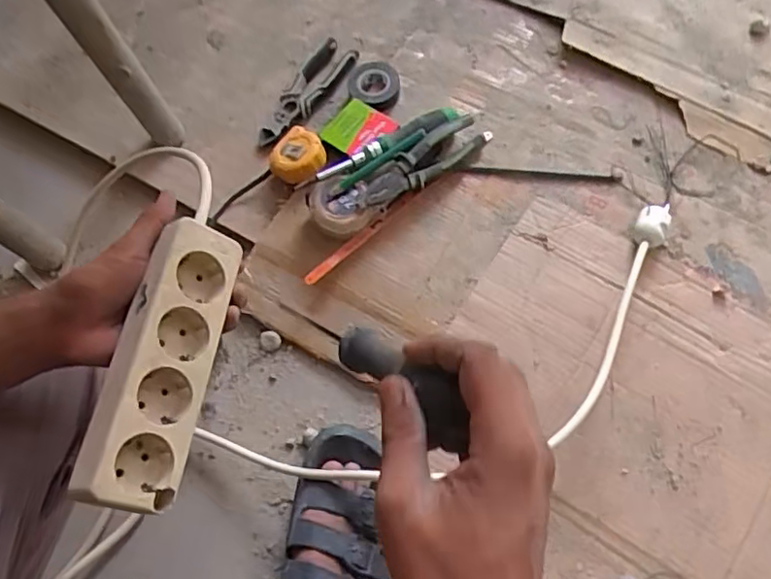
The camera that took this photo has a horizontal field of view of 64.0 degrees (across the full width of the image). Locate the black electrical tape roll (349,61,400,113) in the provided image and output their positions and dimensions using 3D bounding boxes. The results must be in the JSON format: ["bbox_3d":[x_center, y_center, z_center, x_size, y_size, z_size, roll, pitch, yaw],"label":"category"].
[{"bbox_3d":[-0.020,-0.268,0.810,0.071,0.024,0.069,-1,69,2],"label":"black electrical tape roll"}]

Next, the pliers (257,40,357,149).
[{"bbox_3d":[-0.106,-0.264,0.813,0.059,0.025,0.187,28,73,13],"label":"pliers"}]

